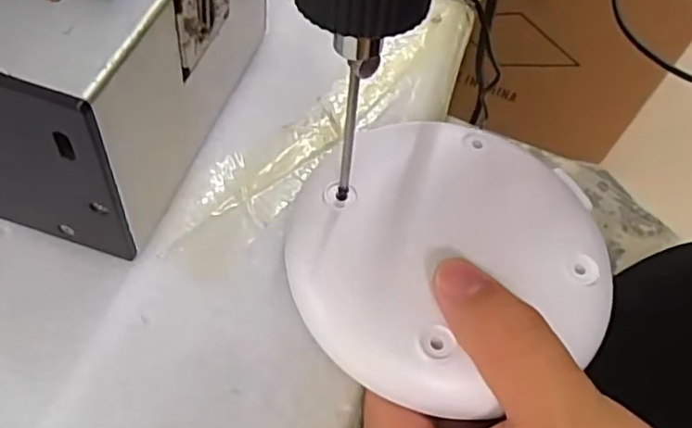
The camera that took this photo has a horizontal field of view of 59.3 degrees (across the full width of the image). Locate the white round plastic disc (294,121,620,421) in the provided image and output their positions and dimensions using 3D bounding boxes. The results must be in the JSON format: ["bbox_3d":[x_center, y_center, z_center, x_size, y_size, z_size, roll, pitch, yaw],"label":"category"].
[{"bbox_3d":[0.034,0.009,0.202,0.106,0.019,0.097,0,56,0],"label":"white round plastic disc"}]

